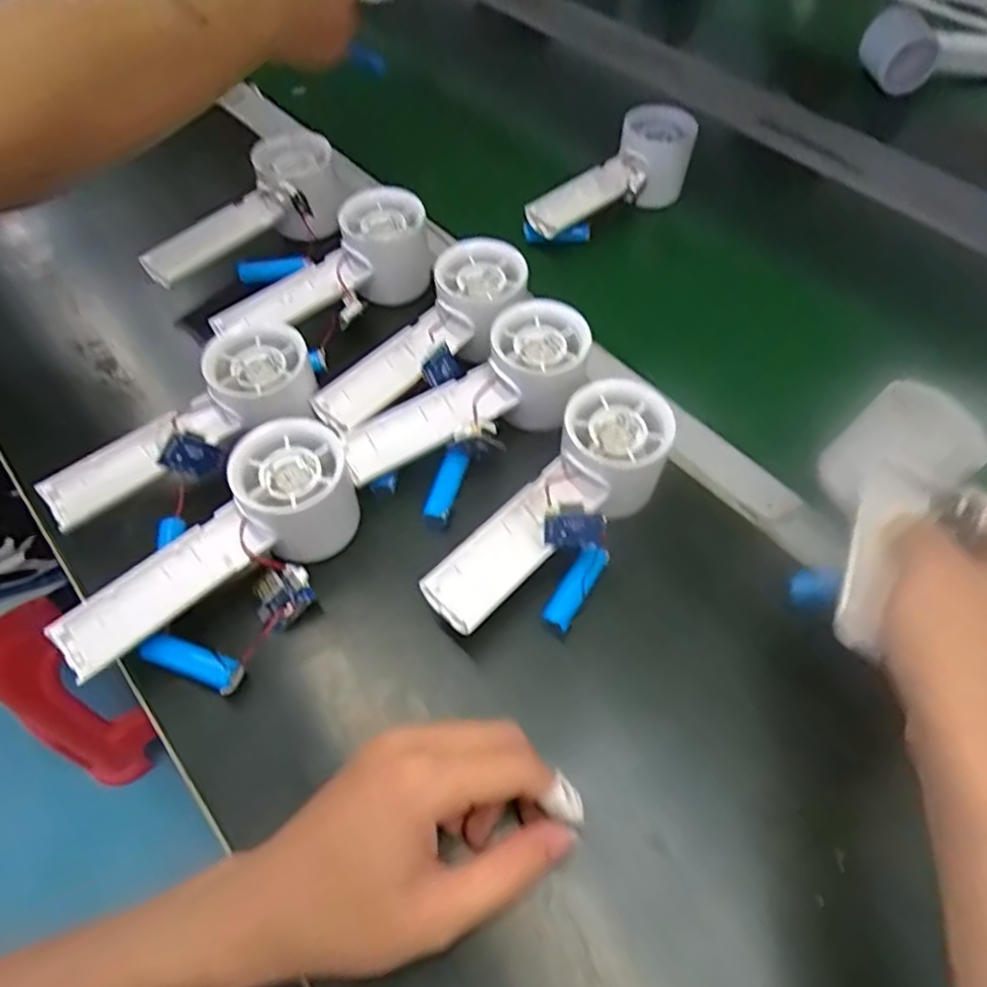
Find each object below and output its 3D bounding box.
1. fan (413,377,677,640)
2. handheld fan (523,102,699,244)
[{"bbox_3d":[0.039,0.012,0.347,0.069,0.057,0.162,38,79,22],"label":"fan"},{"bbox_3d":[0.096,-0.246,0.522,0.052,0.053,0.161,39,65,22],"label":"handheld fan"}]

